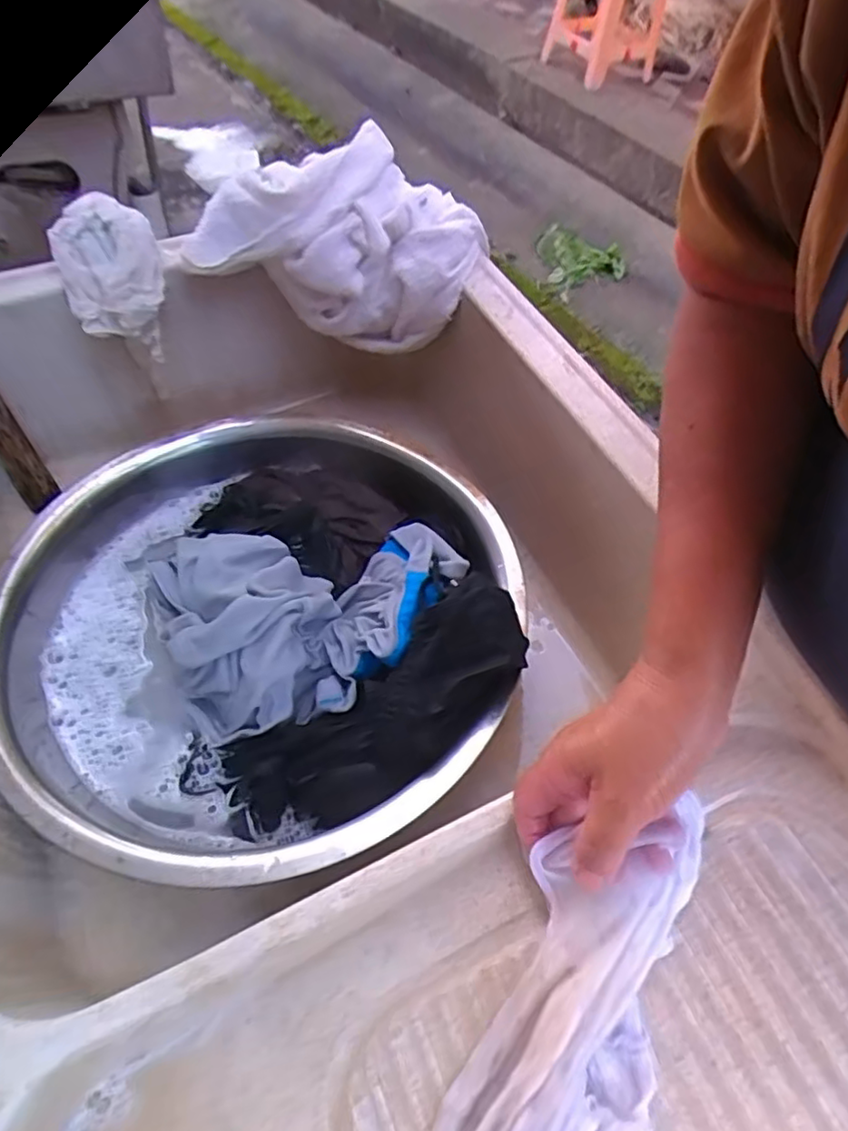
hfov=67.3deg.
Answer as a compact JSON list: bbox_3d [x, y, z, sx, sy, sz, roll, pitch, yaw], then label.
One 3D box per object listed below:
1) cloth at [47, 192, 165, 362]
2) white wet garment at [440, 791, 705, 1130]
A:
[{"bbox_3d":[-0.269,-0.255,0.552,0.077,0.071,0.116,-4,56,-7],"label":"cloth"},{"bbox_3d":[0.074,0.240,0.325,0.095,0.042,0.252,27,76,13],"label":"white wet garment"}]

